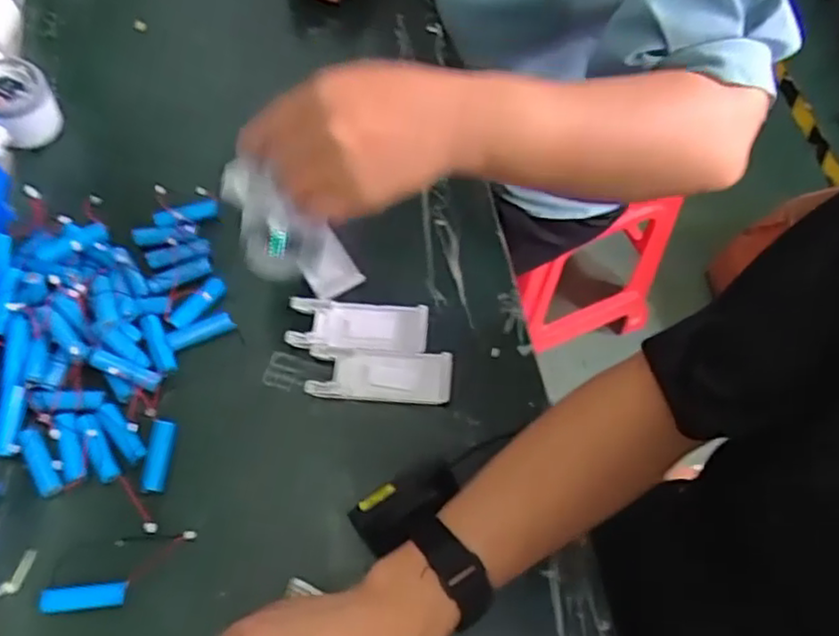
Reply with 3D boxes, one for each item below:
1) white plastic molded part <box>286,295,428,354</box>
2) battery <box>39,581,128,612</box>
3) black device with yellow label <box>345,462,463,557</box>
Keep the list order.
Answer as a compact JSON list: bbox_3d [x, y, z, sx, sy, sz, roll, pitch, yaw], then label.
[{"bbox_3d":[-0.047,0.005,0.523,0.105,0.007,0.038,3,65,1],"label":"white plastic molded part"},{"bbox_3d":[-0.217,0.181,0.438,0.053,0.012,0.014,-4,66,-3],"label":"battery"},{"bbox_3d":[-0.007,0.121,0.432,0.067,0.023,0.037,-32,40,-16],"label":"black device with yellow label"}]

